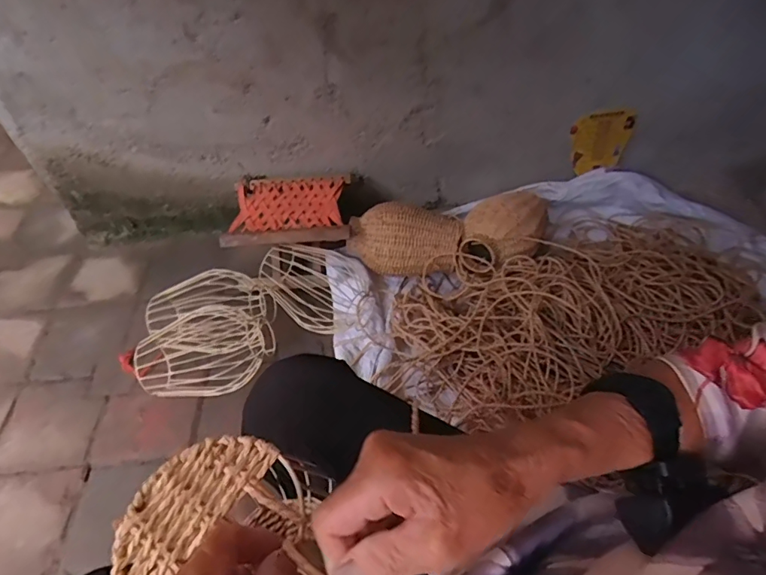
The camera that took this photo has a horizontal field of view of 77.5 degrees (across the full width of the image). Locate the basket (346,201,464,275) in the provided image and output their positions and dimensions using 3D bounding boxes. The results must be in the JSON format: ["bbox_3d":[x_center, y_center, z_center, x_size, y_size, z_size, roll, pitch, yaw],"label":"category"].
[{"bbox_3d":[0.052,-0.116,1.129,0.267,0.137,0.137,-3,50,1],"label":"basket"}]

